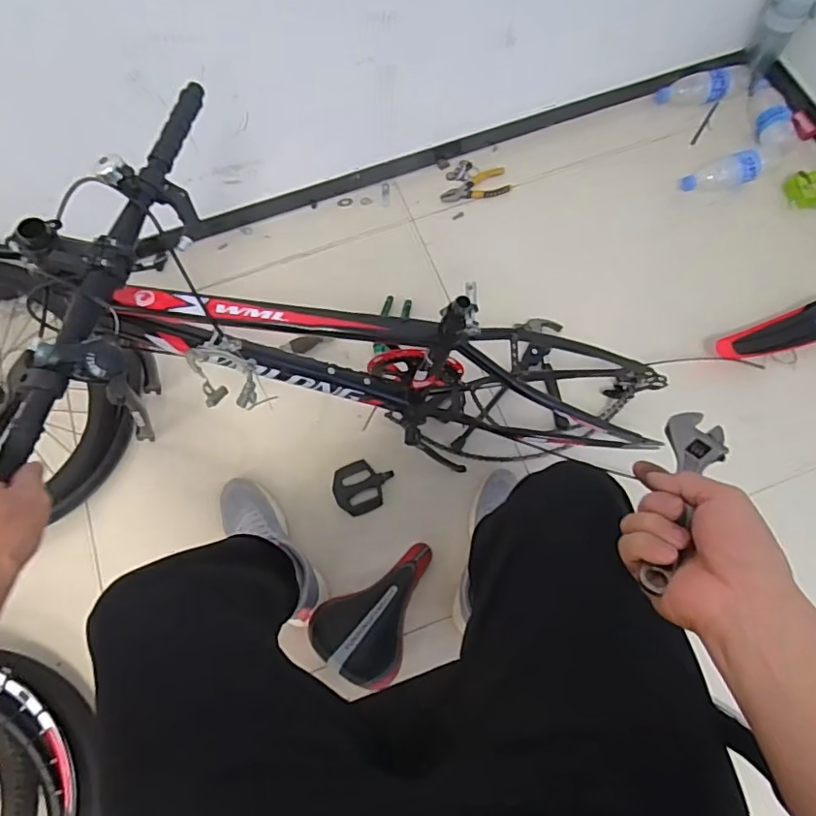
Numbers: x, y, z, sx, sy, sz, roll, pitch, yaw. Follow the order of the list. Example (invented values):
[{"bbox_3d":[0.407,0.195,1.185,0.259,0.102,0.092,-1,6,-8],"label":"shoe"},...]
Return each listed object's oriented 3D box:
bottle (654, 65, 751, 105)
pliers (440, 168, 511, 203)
[{"bbox_3d":[0.677,-0.733,1.262,0.200,0.066,0.058,-5,71,-1],"label":"bottle"},{"bbox_3d":[0.150,-0.508,1.244,0.153,0.023,0.081,-7,71,-1],"label":"pliers"}]

